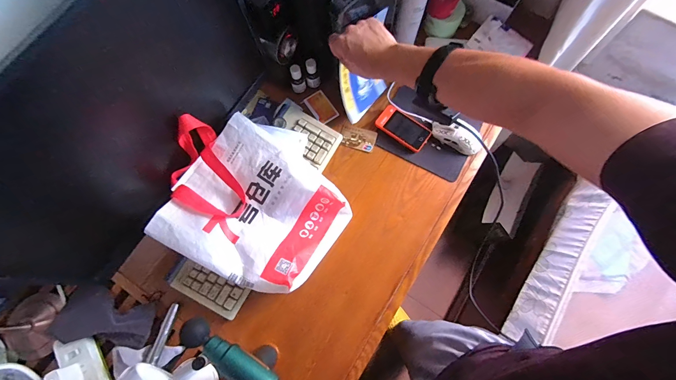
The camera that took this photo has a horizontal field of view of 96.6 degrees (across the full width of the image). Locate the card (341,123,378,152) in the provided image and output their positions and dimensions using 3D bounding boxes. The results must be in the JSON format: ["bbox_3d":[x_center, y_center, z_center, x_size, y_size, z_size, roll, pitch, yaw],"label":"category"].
[{"bbox_3d":[0.048,-0.127,0.729,0.086,0.005,0.058,18,77,11],"label":"card"}]

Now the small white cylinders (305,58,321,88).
[{"bbox_3d":[-0.061,-0.278,0.731,0.031,0.079,0.031,-11,75,-2],"label":"small white cylinders"}]

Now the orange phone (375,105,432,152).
[{"bbox_3d":[0.156,-0.148,0.722,0.125,0.011,0.065,37,81,8],"label":"orange phone"}]

